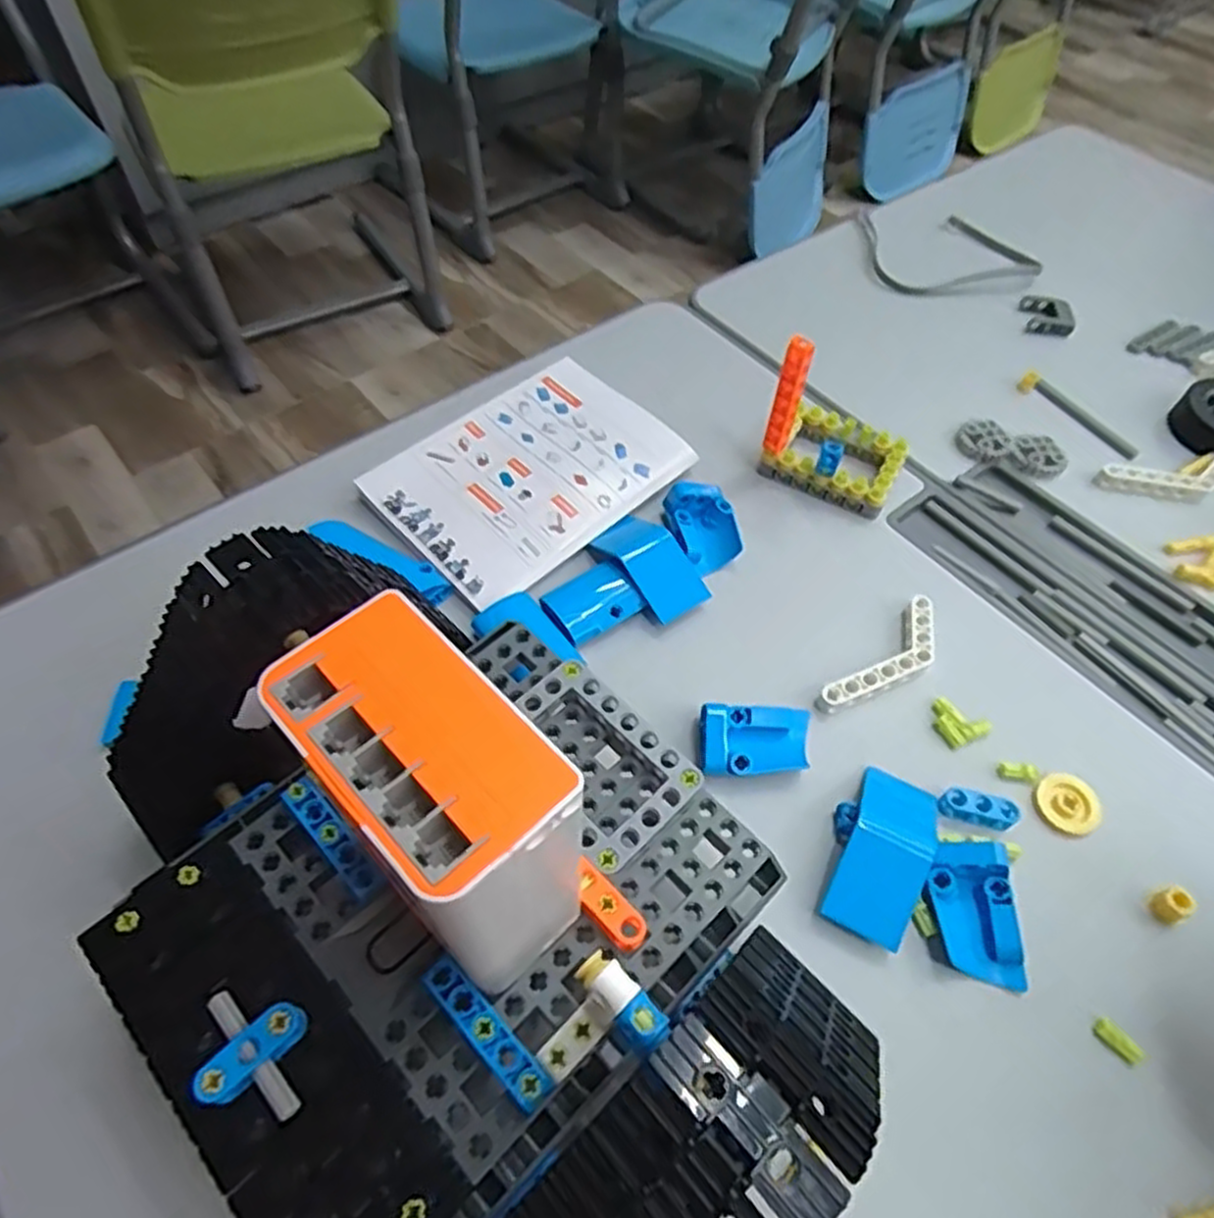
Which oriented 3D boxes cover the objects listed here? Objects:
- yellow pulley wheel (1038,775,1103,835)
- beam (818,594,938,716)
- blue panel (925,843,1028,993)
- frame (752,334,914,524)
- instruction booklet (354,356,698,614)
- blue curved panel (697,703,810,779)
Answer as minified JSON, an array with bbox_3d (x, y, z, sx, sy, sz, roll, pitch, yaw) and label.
[{"bbox_3d":[0.195,0.082,0.323,0.025,0.004,0.025,0,58,-1],"label":"yellow pulley wheel"},{"bbox_3d":[0.131,0.025,0.356,0.077,0.010,0.025,-38,66,-22],"label":"beam"},{"bbox_3d":[0.140,0.116,0.294,0.033,0.010,0.050,1,72,1],"label":"blue panel"},{"bbox_3d":[0.127,-0.101,0.402,0.073,0.077,0.050,28,59,13],"label":"frame"},{"bbox_3d":[-0.041,-0.074,0.417,0.152,0.015,0.109,-38,66,-22],"label":"instruction booklet"},{"bbox_3d":[0.063,0.058,0.331,0.052,0.010,0.029,6,64,-17],"label":"blue curved panel"}]

